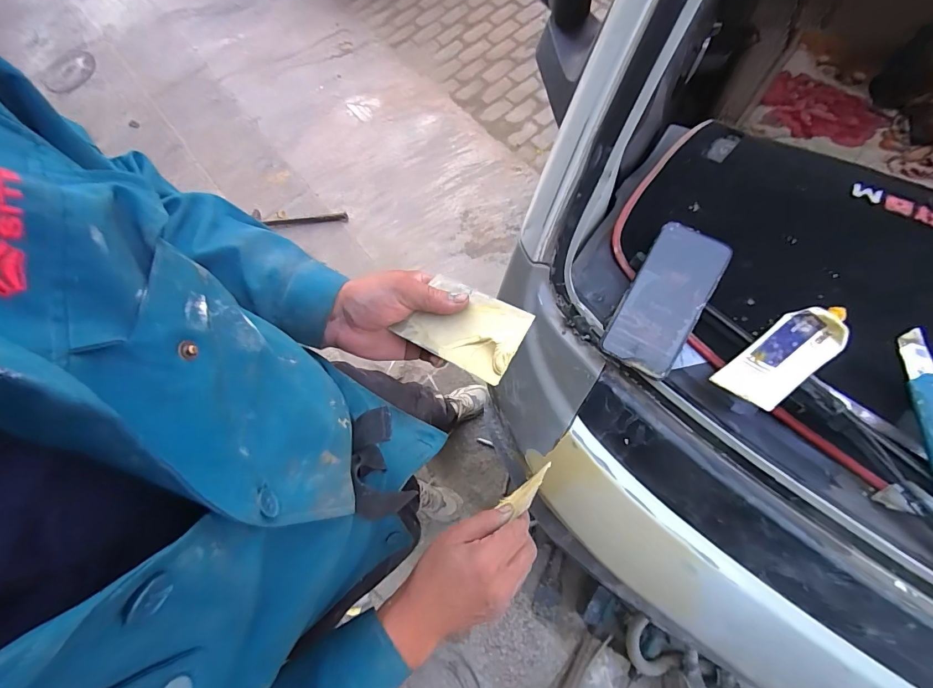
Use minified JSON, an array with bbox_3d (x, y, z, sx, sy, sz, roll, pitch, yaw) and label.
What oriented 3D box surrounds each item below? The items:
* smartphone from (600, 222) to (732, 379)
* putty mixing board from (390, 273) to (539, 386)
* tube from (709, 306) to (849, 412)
[{"bbox_3d":[0.213,-0.047,0.442,0.075,0.006,0.159,28,91,12],"label":"smartphone"},{"bbox_3d":[-0.002,-0.018,0.392,0.115,0.010,0.073,26,79,27],"label":"putty mixing board"},{"bbox_3d":[0.316,0.010,0.408,0.137,0.026,0.051,-36,73,-5],"label":"tube"}]

